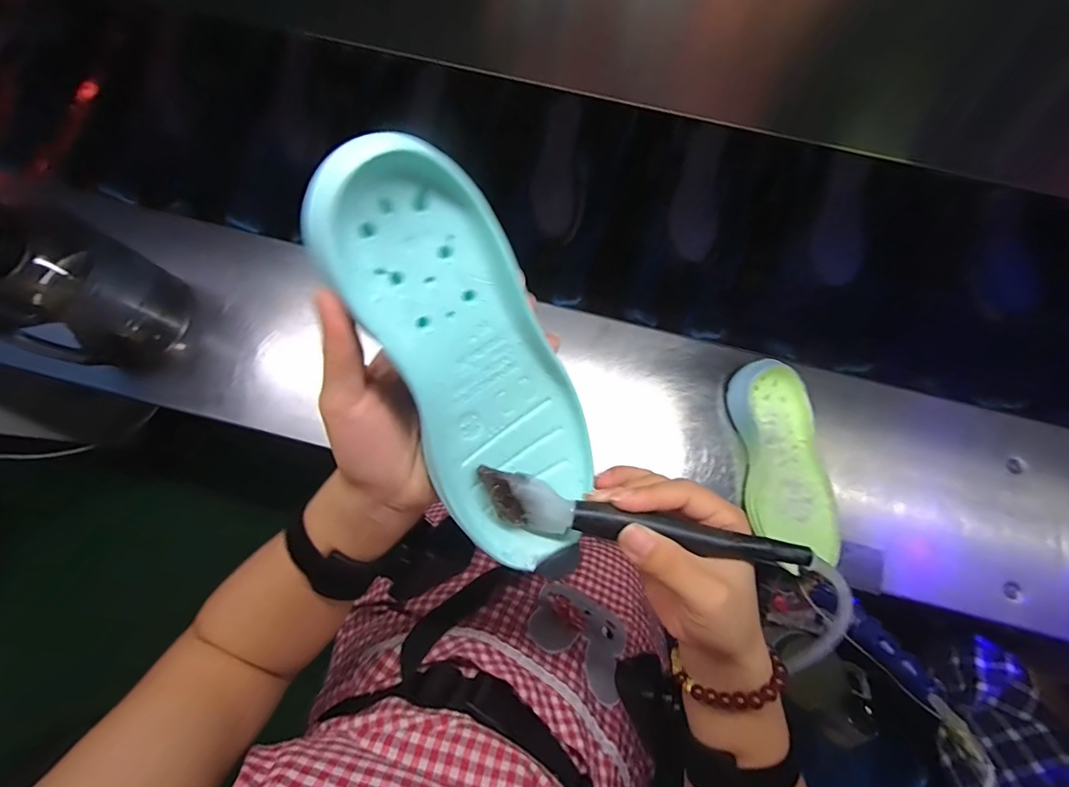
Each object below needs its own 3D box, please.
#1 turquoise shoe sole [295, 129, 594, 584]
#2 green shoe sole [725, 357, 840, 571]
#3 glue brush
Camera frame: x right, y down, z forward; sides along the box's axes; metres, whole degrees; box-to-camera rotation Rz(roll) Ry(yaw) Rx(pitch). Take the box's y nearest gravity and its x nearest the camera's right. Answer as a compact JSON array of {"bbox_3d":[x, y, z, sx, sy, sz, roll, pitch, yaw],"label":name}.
[{"bbox_3d":[-0.025,-0.006,0.216,0.077,0.028,0.206,-27,117,-7],"label":"turquoise shoe sole"},{"bbox_3d":[0.275,0.078,0.509,0.090,0.049,0.224,-4,77,0],"label":"green shoe sole"},{"bbox_3d":[0.054,0.070,0.237,0.168,0.028,0.025,12,76,2],"label":"glue brush"}]

